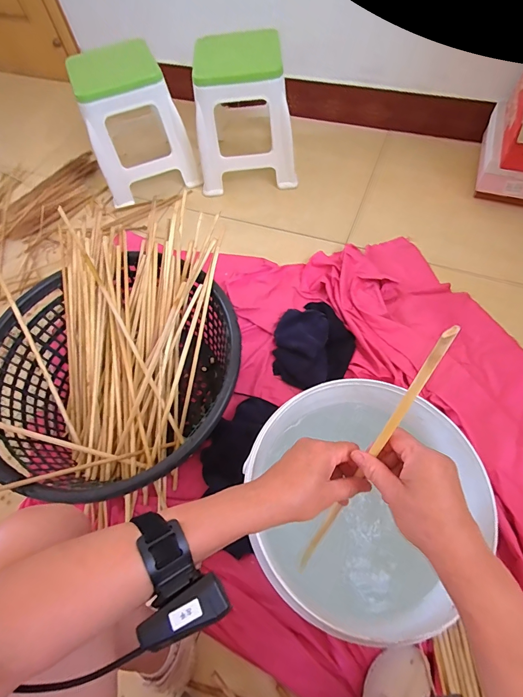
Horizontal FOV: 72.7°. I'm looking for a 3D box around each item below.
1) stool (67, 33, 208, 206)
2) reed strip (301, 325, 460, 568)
[{"bbox_3d":[-0.409,-0.719,1.135,0.289,0.335,0.311,-21,62,-7],"label":"stool"},{"bbox_3d":[0.101,0.141,0.380,0.010,0.396,0.007,28,38,18],"label":"reed strip"}]

